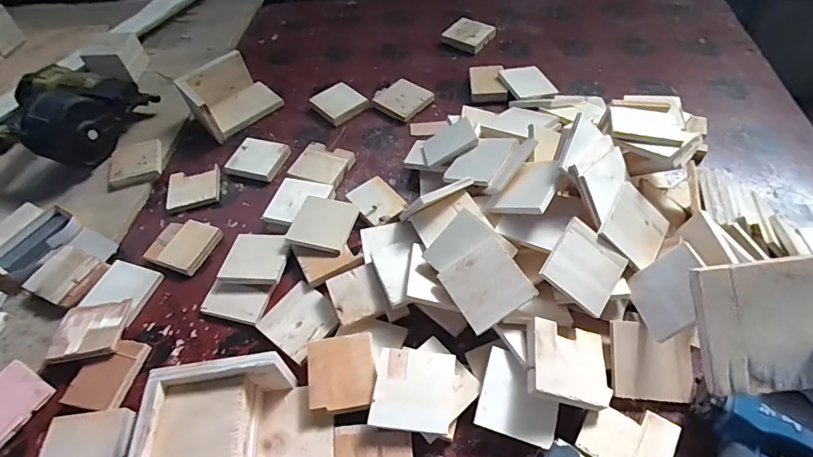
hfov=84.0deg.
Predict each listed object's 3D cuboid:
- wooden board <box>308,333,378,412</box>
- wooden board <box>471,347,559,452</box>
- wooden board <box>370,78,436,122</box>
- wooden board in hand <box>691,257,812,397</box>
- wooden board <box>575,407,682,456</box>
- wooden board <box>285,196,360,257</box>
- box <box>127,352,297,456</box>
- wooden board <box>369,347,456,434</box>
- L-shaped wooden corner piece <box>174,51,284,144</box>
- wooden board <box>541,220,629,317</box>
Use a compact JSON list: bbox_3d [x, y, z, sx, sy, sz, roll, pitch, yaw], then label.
[{"bbox_3d":[-0.078,0.176,0.556,0.083,0.018,0.092,-7,52,-1],"label":"wooden board"},{"bbox_3d":[0.132,0.195,0.523,0.087,0.007,0.090,16,70,9],"label":"wooden board"},{"bbox_3d":[-0.005,-0.258,0.901,0.098,0.008,0.101,30,60,25],"label":"wooden board"},{"bbox_3d":[0.250,0.066,0.310,0.092,0.005,0.086,-7,86,5],"label":"wooden board in hand"},{"bbox_3d":[0.245,0.232,0.499,0.090,0.008,0.080,26,59,23],"label":"wooden board"},{"bbox_3d":[-0.127,-0.009,0.691,0.090,0.011,0.088,11,54,13],"label":"wooden board"},{"bbox_3d":[-0.203,0.211,0.487,0.138,0.072,0.115,-9,52,-2],"label":"box"},{"bbox_3d":[0.009,0.186,0.526,0.088,0.011,0.090,5,53,9],"label":"wooden board"},{"bbox_3d":[-0.351,-0.267,0.895,0.158,0.084,0.122,-40,59,-23],"label":"L-shaped wooden corner piece"},{"bbox_3d":[0.221,0.048,0.556,0.090,0.006,0.087,39,74,-2],"label":"wooden board"}]

